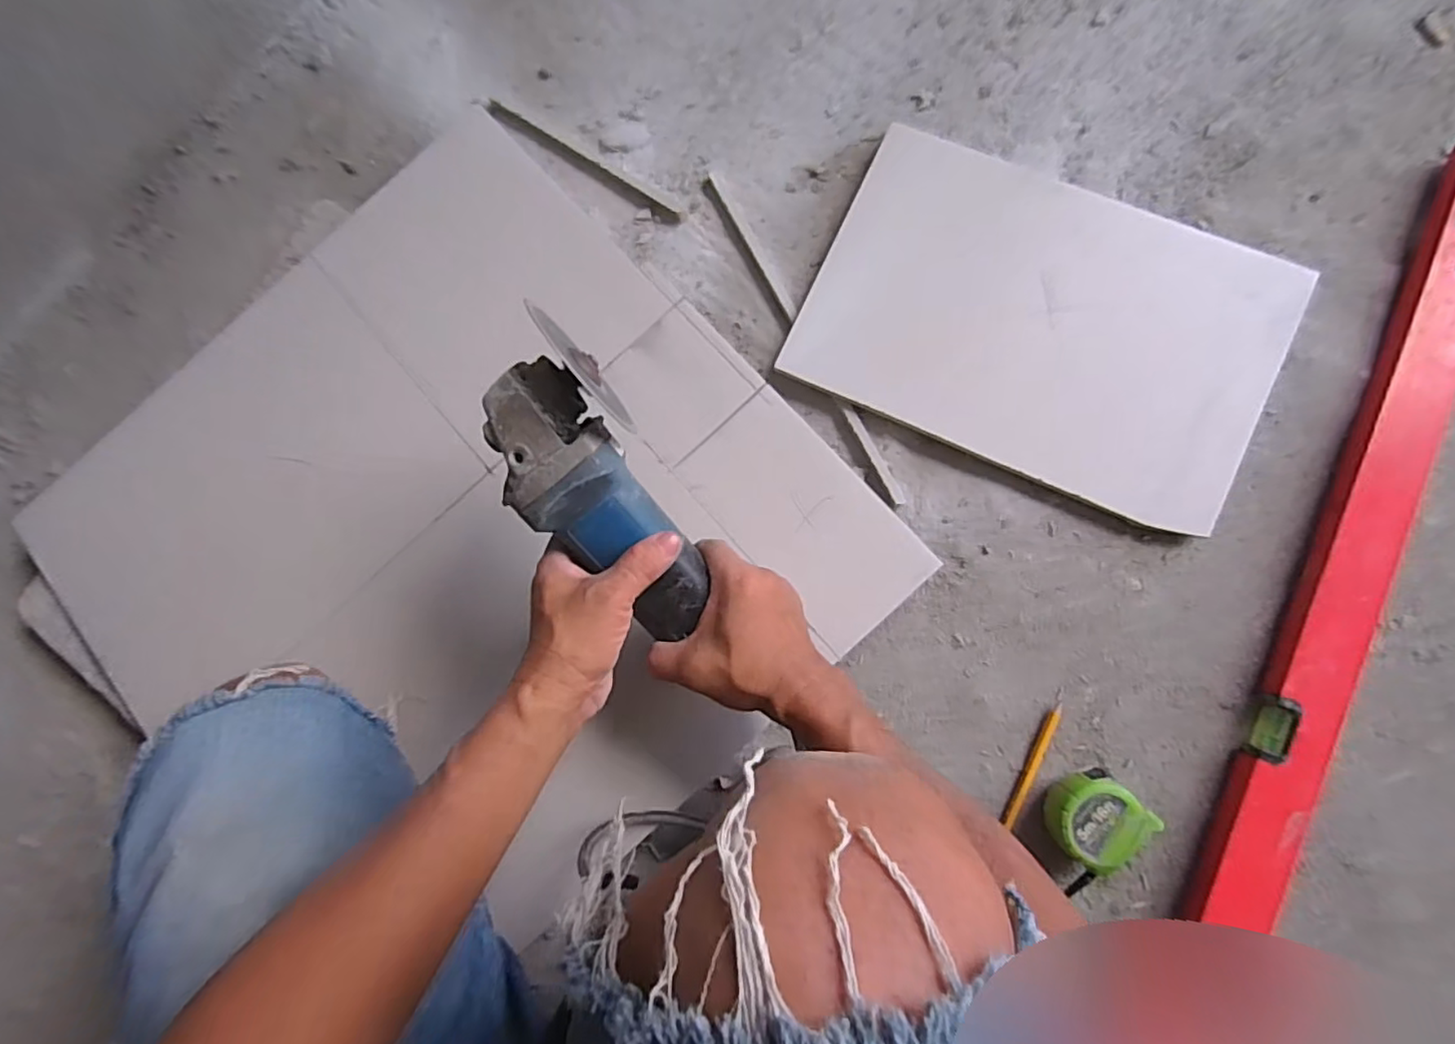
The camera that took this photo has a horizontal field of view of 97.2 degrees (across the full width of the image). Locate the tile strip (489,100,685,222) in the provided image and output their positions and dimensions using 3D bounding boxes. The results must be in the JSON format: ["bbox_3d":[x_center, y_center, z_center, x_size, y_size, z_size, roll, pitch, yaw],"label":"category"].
[{"bbox_3d":[-0.139,-0.349,0.621,0.230,0.011,0.012,34,90,9],"label":"tile strip"}]

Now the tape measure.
[{"bbox_3d":[0.280,0.231,0.494,0.076,0.037,0.073,-40,81,2],"label":"tape measure"}]

